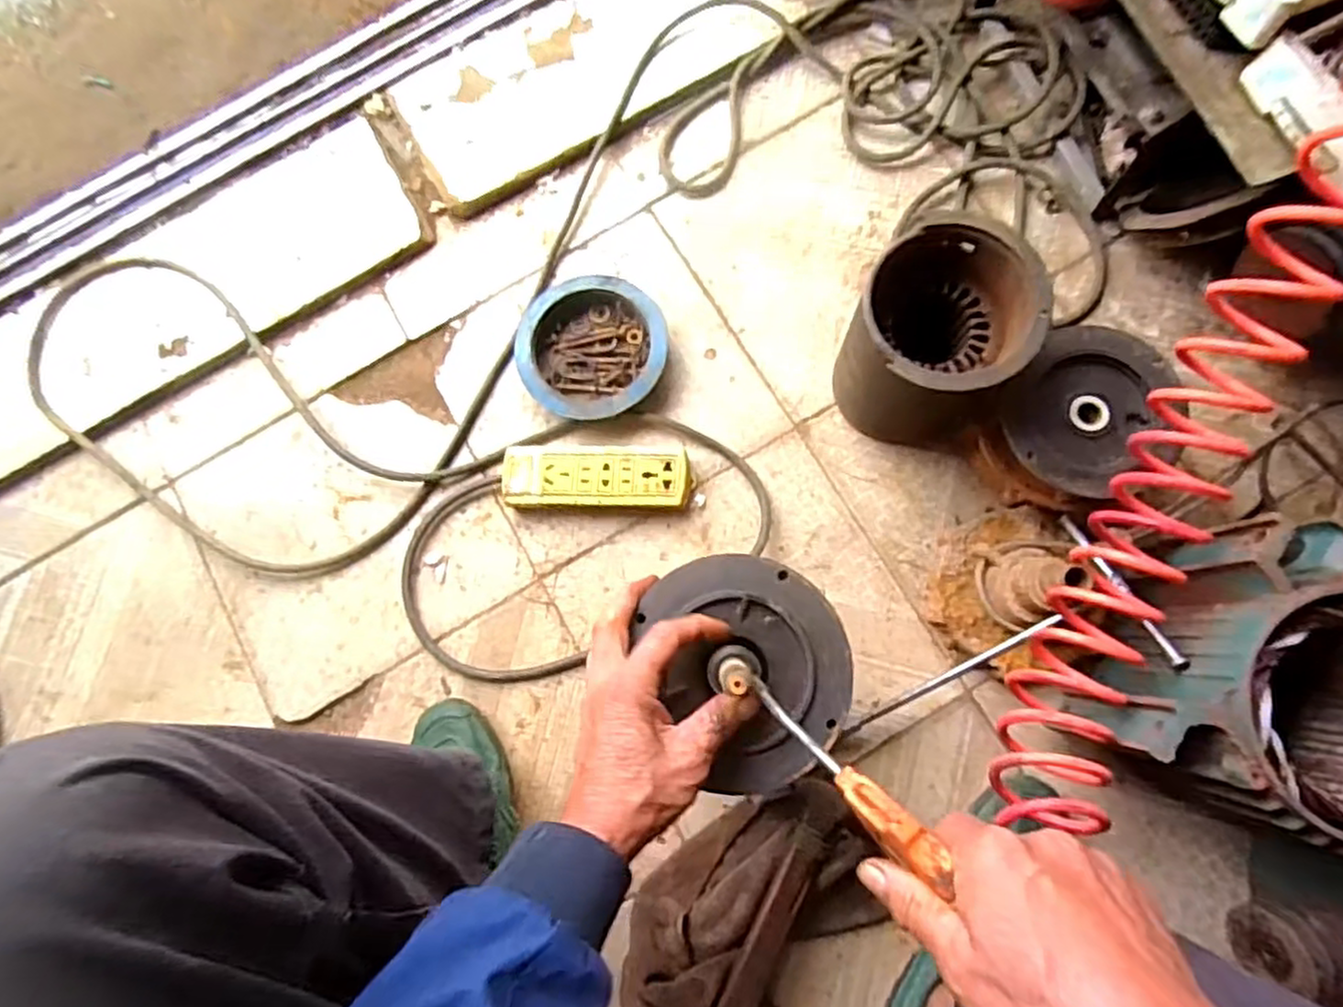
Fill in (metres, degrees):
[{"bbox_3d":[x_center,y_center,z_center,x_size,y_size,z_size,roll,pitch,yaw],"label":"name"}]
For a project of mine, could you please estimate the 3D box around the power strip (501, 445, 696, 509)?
[{"bbox_3d":[-0.075,-0.028,0.723,0.187,0.028,0.063,0,80,5],"label":"power strip"}]

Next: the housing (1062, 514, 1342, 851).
[{"bbox_3d":[0.448,0.119,0.529,0.192,0.165,0.215,27,83,9],"label":"housing"}]

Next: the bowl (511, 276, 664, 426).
[{"bbox_3d":[-0.084,-0.161,0.754,0.154,0.053,0.150,-1,80,5],"label":"bowl"}]

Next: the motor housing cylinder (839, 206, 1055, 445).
[{"bbox_3d":[0.233,-0.137,0.635,0.145,0.196,0.131,20,82,8],"label":"motor housing cylinder"}]

